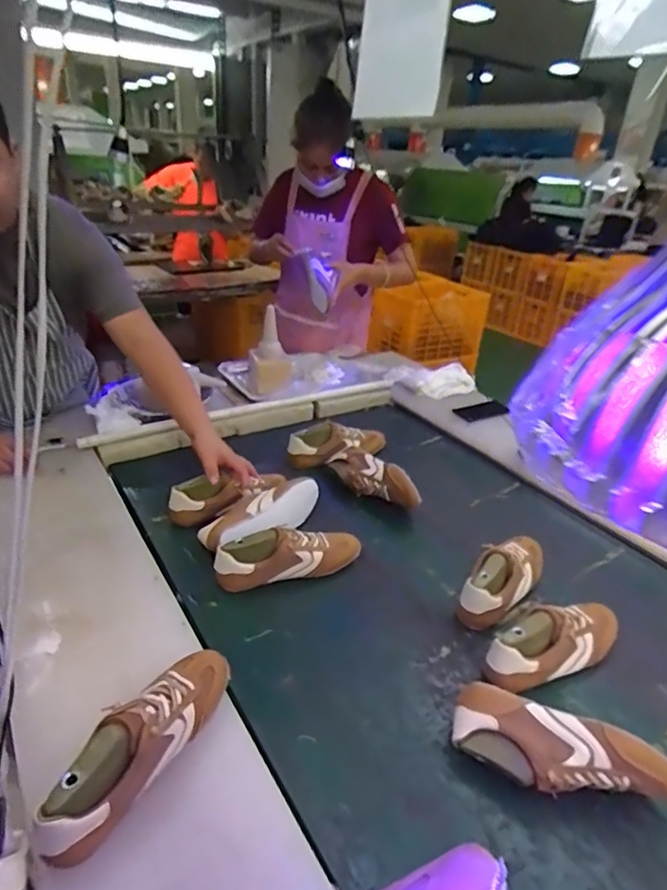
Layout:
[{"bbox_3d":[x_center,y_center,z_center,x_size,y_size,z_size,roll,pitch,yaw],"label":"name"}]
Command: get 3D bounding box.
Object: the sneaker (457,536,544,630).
[{"bbox_3d":[0.307,0.232,0.972,0.080,0.091,0.249,27,35,35],"label":"sneaker"}]

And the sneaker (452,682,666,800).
[{"bbox_3d":[0.278,0.387,0.669,0.258,0.089,0.080,17,31,22],"label":"sneaker"}]

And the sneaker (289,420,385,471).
[{"bbox_3d":[0.024,-0.003,1.325,0.270,0.096,0.091,-12,32,-28],"label":"sneaker"}]

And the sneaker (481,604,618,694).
[{"bbox_3d":[0.345,0.304,0.840,0.264,0.092,0.080,-11,32,-27],"label":"sneaker"}]

